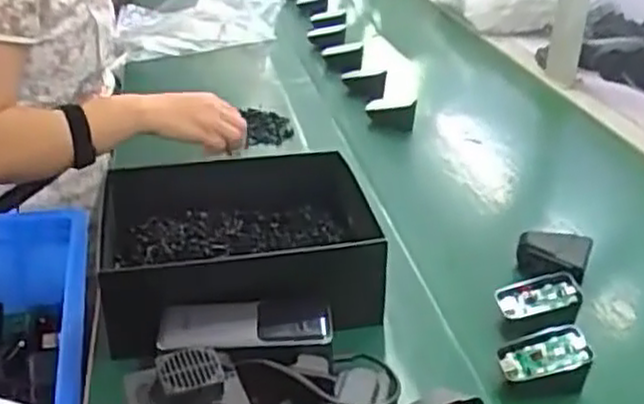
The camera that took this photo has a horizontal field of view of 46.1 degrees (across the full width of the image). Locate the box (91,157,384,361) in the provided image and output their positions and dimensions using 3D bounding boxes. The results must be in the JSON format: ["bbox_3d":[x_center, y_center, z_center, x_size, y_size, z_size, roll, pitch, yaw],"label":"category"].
[{"bbox_3d":[-0.069,0.037,0.683,0.254,0.079,0.190,-3,28,-12],"label":"box"}]

